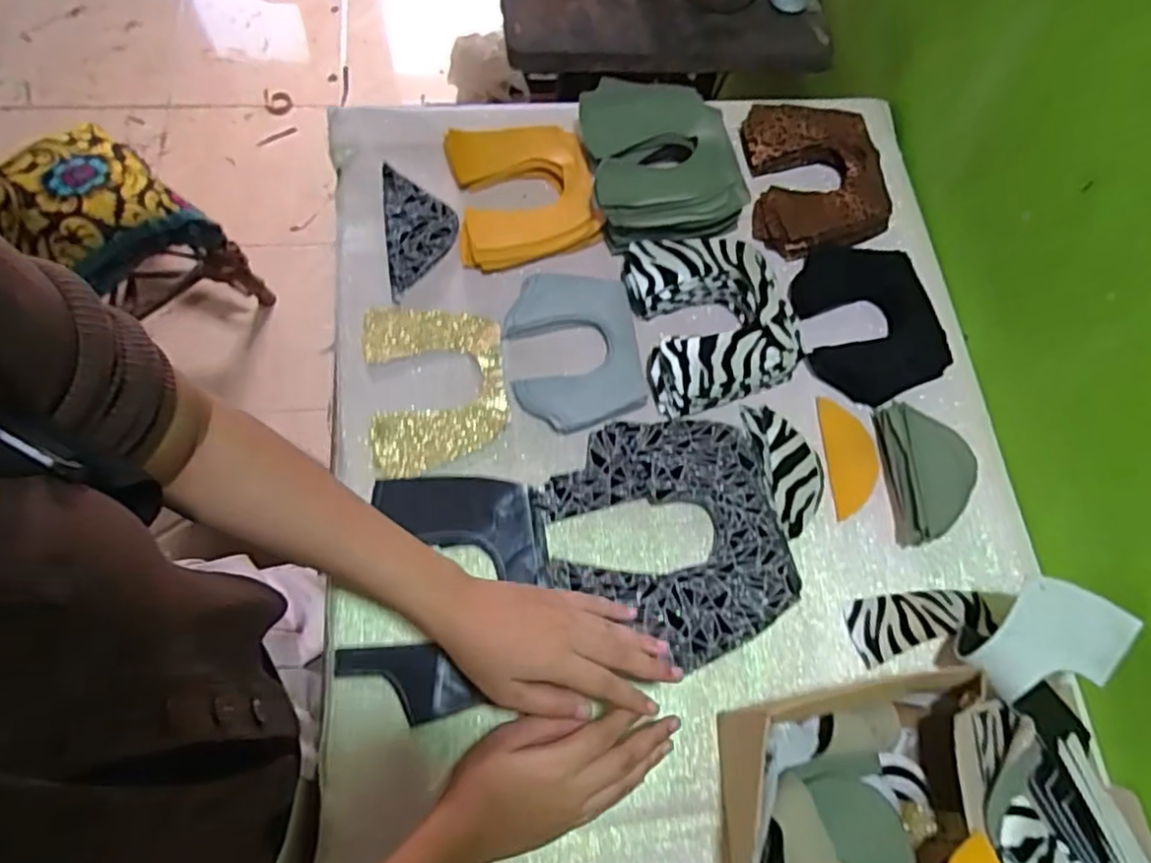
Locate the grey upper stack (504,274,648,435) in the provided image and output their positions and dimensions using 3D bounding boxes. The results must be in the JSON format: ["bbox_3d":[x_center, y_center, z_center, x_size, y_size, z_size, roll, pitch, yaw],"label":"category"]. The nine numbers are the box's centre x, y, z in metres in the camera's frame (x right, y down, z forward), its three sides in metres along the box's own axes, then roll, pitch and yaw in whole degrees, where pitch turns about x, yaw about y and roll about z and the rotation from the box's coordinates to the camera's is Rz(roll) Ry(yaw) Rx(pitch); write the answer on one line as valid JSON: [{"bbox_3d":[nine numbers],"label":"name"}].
[{"bbox_3d":[-0.001,-0.077,0.617,0.116,0.012,0.155,-6,70,-7],"label":"grey upper stack"}]

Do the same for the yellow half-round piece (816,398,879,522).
[{"bbox_3d":[0.250,0.023,0.615,0.045,0.006,0.106,-5,74,8],"label":"yellow half-round piece"}]

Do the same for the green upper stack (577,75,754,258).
[{"bbox_3d":[0.081,-0.263,0.674,0.145,0.065,0.170,-12,71,-9],"label":"green upper stack"}]

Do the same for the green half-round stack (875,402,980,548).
[{"bbox_3d":[0.307,0.031,0.587,0.062,0.034,0.126,0,69,-5],"label":"green half-round stack"}]

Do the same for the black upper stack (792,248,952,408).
[{"bbox_3d":[0.277,-0.110,0.654,0.121,0.043,0.166,-10,70,-9],"label":"black upper stack"}]

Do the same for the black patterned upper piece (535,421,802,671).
[{"bbox_3d":[0.071,0.086,0.555,0.186,0.019,0.197,-11,69,-4],"label":"black patterned upper piece"}]

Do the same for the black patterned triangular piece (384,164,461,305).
[{"bbox_3d":[-0.152,-0.199,0.663,0.068,0.007,0.142,-6,70,-7],"label":"black patterned triangular piece"}]

